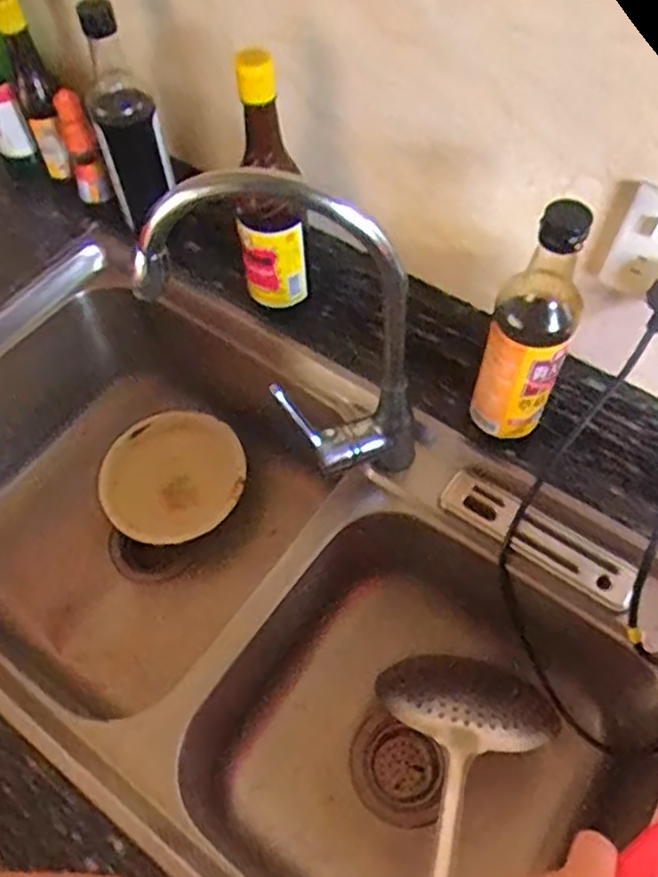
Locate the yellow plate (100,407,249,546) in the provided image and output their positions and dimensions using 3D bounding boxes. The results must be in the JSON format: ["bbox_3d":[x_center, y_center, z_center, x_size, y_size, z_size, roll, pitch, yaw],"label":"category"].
[{"bbox_3d":[-0.184,0.044,0.824,0.164,0.029,0.160,-1,59,1],"label":"yellow plate"}]

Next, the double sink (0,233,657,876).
[{"bbox_3d":[-0.069,0.136,0.684,0.780,0.254,0.396,34,65,20],"label":"double sink"}]

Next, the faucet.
[{"bbox_3d":[-0.030,-0.072,0.544,0.210,0.305,0.073,16,60,11],"label":"faucet"}]

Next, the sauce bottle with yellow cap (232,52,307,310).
[{"bbox_3d":[-0.056,-0.215,0.620,0.063,0.240,0.050,-10,59,-5],"label":"sauce bottle with yellow cap"}]

